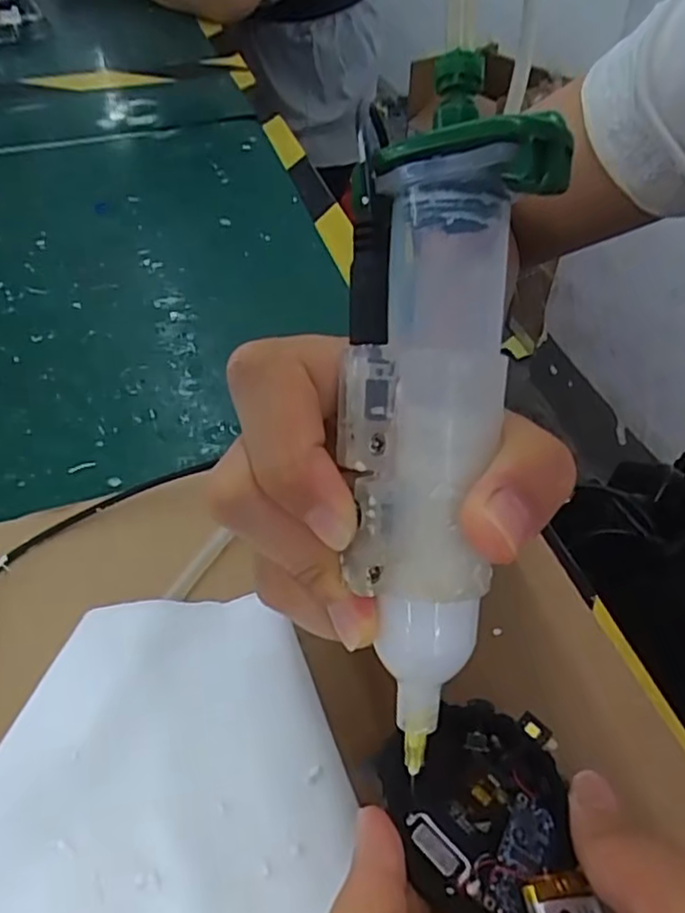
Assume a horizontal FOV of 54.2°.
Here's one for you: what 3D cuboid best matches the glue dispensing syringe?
[{"bbox_3d":[0.018,-0.008,0.144,0.036,0.145,0.022,3,7,1],"label":"glue dispensing syringe"}]

